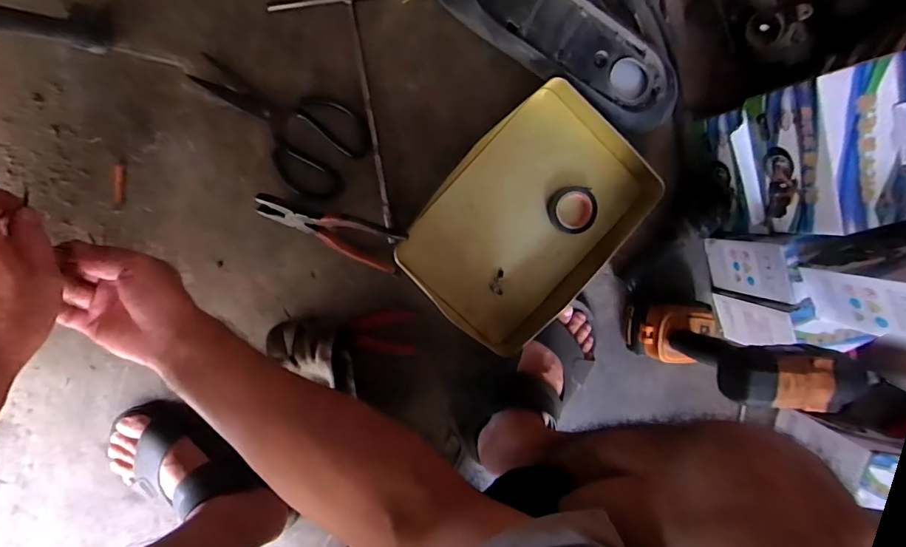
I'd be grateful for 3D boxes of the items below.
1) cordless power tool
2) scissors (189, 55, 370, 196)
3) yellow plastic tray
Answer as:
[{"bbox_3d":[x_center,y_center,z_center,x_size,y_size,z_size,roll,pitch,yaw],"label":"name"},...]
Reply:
[{"bbox_3d":[0.318,0.092,0.544,0.144,0.223,0.075,14,95,-8],"label":"cordless power tool"},{"bbox_3d":[-0.215,-0.181,0.580,0.209,0.007,0.116,27,93,-9],"label":"scissors"},{"bbox_3d":[0.100,-0.068,0.612,0.225,0.043,0.322,44,90,-9],"label":"yellow plastic tray"}]

